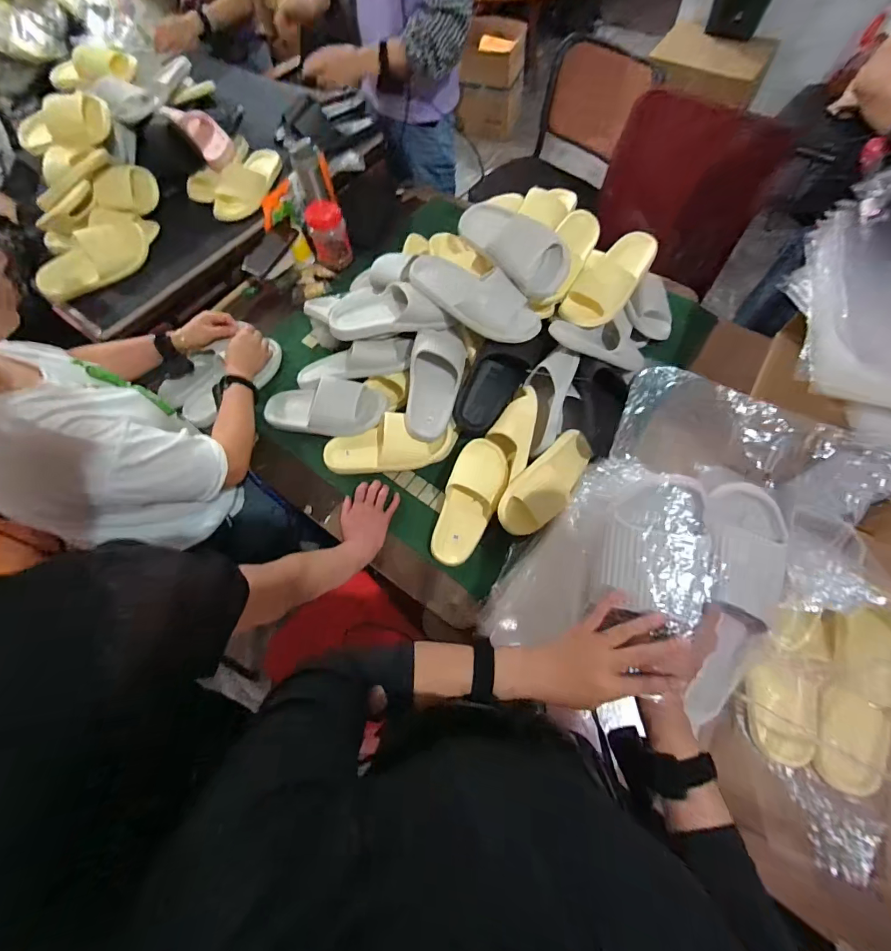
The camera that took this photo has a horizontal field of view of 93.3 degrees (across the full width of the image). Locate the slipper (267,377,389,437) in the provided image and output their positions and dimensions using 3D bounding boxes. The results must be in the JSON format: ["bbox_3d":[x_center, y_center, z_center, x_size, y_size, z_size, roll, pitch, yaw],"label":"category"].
[{"bbox_3d":[-0.259,-0.143,0.872,0.270,0.084,0.098,1,65,16],"label":"slipper"}]

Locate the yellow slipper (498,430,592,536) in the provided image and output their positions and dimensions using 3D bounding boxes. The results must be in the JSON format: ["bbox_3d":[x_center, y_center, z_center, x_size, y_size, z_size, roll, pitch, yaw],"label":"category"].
[{"bbox_3d":[0.187,0.010,0.746,0.227,0.063,0.090,-41,71,-16],"label":"yellow slipper"}]

